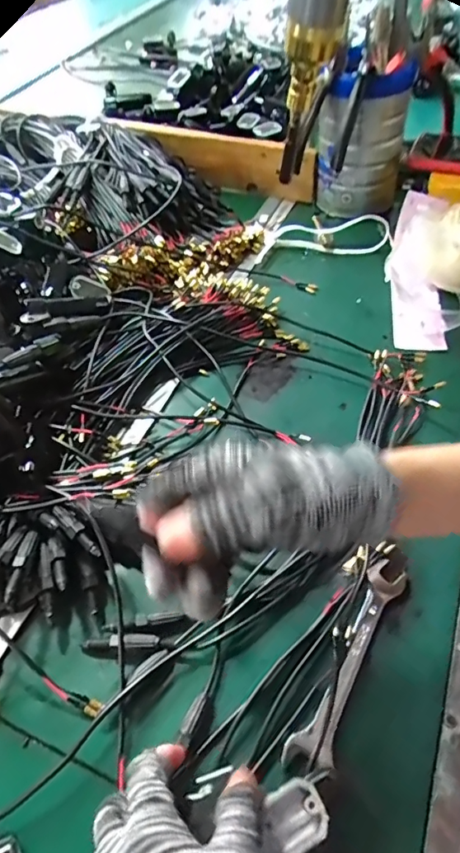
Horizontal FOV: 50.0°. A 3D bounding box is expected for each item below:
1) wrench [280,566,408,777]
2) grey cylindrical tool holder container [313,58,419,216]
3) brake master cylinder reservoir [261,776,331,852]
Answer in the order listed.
[{"bbox_3d":[0.078,0.146,0.314,0.025,0.009,0.136,26,59,20],"label":"wrench"},{"bbox_3d":[0.151,-0.316,0.567,0.100,0.142,0.082,9,54,10],"label":"grey cylindrical tool holder container"},{"bbox_3d":[0.030,0.196,0.246,0.034,0.024,0.027,-25,56,-15],"label":"brake master cylinder reservoir"}]

